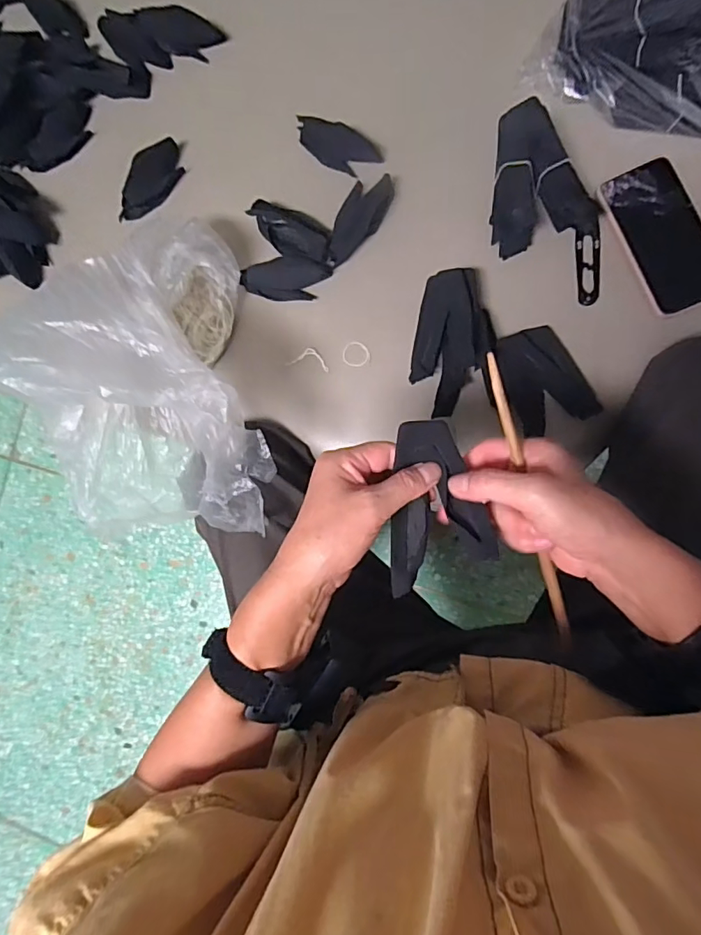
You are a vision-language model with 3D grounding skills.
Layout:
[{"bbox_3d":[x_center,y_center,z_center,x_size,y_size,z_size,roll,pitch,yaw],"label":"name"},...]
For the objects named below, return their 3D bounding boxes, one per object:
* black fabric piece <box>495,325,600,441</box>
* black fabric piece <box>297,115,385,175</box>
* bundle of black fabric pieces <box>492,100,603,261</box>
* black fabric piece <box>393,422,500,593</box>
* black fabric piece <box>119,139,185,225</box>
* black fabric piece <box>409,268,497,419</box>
[{"bbox_3d":[0.193,-0.091,0.508,0.079,0.021,0.105,-23,82,8],"label":"black fabric piece"},{"bbox_3d":[-0.018,-0.371,0.575,0.105,0.004,0.049,41,94,10],"label":"black fabric piece"},{"bbox_3d":[0.194,-0.289,0.503,0.108,0.065,0.116,-9,84,10],"label":"bundle of black fabric pieces"},{"bbox_3d":[0.062,0.027,0.343,0.070,0.017,0.116,-1,86,8],"label":"black fabric piece"},{"bbox_3d":[-0.244,-0.350,0.613,0.034,0.038,0.111,40,94,10],"label":"black fabric piece"},{"bbox_3d":[0.108,-0.131,0.525,0.084,0.033,0.151,3,87,10],"label":"black fabric piece"}]

